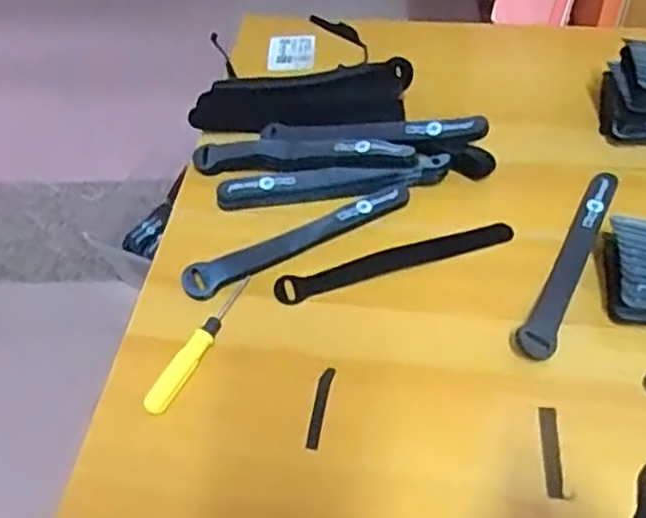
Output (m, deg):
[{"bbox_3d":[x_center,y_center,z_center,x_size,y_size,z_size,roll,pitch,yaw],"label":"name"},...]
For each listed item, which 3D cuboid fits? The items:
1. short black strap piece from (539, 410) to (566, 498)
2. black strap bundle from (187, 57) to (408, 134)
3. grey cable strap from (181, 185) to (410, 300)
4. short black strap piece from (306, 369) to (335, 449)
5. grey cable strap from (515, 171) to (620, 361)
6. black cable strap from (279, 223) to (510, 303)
[{"bbox_3d":[0.149,0.125,0.441,0.011,0.005,0.064,2,53,7],"label":"short black strap piece"},{"bbox_3d":[-0.022,-0.156,0.646,0.205,0.043,0.088,5,53,9],"label":"black strap bundle"},{"bbox_3d":[-0.018,-0.016,0.549,0.196,0.013,0.028,-24,54,-13],"label":"grey cable strap"},{"bbox_3d":[-0.002,0.103,0.471,0.009,0.004,0.060,8,54,10],"label":"short black strap piece"},{"bbox_3d":[0.193,-0.001,0.521,0.025,0.017,0.193,23,58,21],"label":"grey cable strap"},{"bbox_3d":[0.057,0.001,0.539,0.192,0.006,0.023,-15,60,-8],"label":"black cable strap"}]

